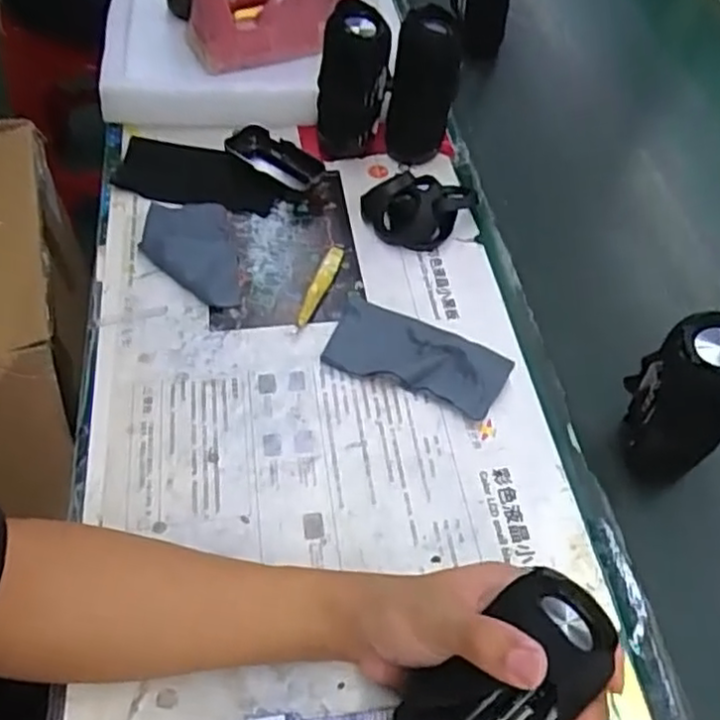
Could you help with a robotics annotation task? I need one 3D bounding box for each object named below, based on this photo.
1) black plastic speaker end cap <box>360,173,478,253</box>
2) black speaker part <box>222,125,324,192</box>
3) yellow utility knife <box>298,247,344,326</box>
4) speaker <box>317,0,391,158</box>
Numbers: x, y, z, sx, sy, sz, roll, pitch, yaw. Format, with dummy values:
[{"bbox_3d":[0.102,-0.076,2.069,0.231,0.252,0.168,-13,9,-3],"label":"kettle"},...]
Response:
[{"bbox_3d":[0.060,-0.152,0.698,0.117,0.040,0.082,4,53,0],"label":"black plastic speaker end cap"},{"bbox_3d":[-0.090,-0.214,0.731,0.104,0.026,0.048,29,57,17],"label":"black speaker part"},{"bbox_3d":[-0.036,-0.072,0.645,0.015,0.010,0.099,16,54,8],"label":"yellow utility knife"},{"bbox_3d":[-0.007,-0.280,0.701,0.068,0.142,0.061,4,53,-1],"label":"speaker"}]

